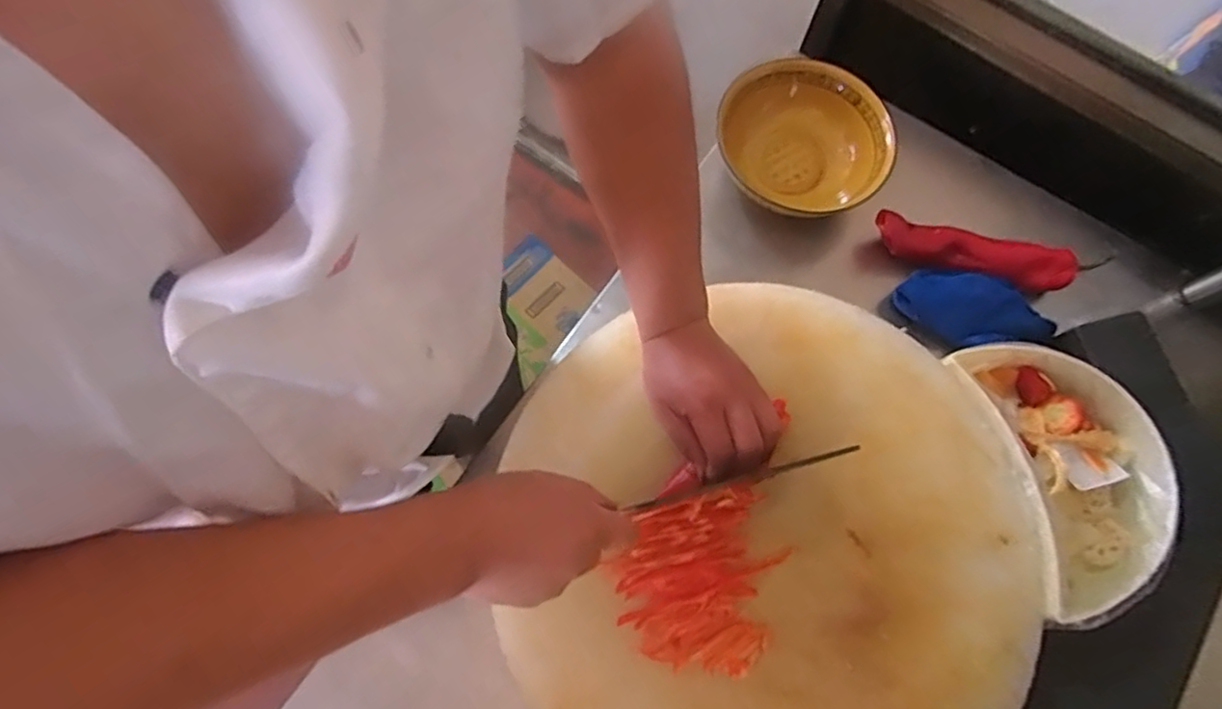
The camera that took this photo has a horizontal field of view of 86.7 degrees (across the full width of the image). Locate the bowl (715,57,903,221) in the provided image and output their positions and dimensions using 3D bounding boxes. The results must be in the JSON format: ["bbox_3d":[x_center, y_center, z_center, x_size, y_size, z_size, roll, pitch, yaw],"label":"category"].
[{"bbox_3d":[0.206,-0.228,0.708,0.176,0.071,0.178,0,73,-2],"label":"bowl"}]

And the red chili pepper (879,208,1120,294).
[{"bbox_3d":[0.390,-0.102,0.677,0.226,0.034,0.045,11,73,2],"label":"red chili pepper"}]

